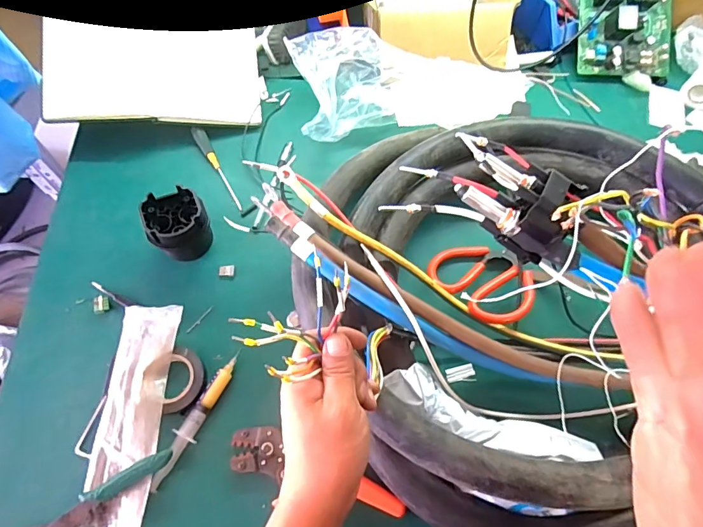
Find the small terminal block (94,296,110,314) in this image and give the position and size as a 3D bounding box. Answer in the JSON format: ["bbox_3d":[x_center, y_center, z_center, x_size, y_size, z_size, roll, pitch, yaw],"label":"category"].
[{"bbox_3d":[-0.295,0.048,0.521,0.017,0.005,0.020,-10,66,-7],"label":"small terminal block"}]

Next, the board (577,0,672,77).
[{"bbox_3d":[0.448,-0.408,0.706,0.153,0.051,0.206,4,86,-3],"label":"board"}]

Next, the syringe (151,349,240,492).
[{"bbox_3d":[-0.164,0.163,0.472,0.020,0.024,0.150,27,67,10],"label":"syringe"}]

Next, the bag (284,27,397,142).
[{"bbox_3d":[-0.021,-0.261,0.629,0.147,0.100,0.131,-23,68,-13],"label":"bag"}]

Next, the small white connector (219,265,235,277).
[{"bbox_3d":[-0.156,0.009,0.554,0.019,0.007,0.014,-5,65,-5],"label":"small white connector"}]

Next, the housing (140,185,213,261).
[{"bbox_3d":[-0.207,-0.046,0.538,0.066,0.072,0.065,1,65,-2],"label":"housing"}]

